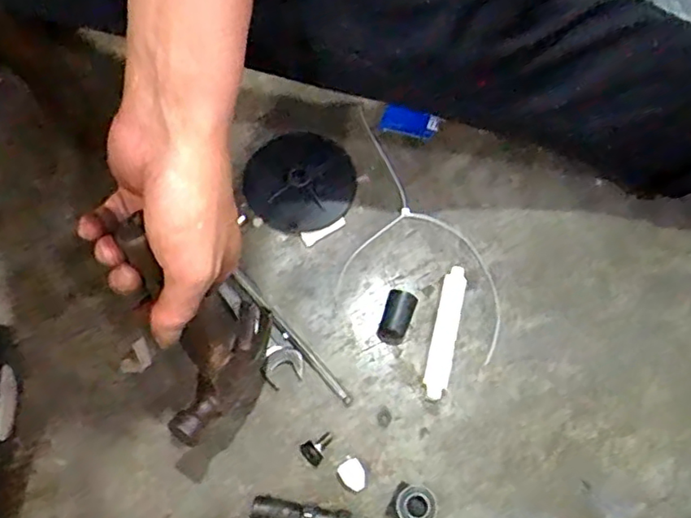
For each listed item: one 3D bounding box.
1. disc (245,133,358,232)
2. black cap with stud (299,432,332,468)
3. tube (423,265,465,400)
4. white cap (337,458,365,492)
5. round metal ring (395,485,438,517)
[{"bbox_3d":[-0.043,-0.074,0.581,0.103,0.012,0.096,1,70,-2],"label":"disc"},{"bbox_3d":[-0.022,0.158,0.499,0.028,0.013,0.021,-28,74,-12],"label":"black cap with stud"},{"bbox_3d":[0.088,0.065,0.537,0.020,0.015,0.117,13,70,2],"label":"tube"},{"bbox_3d":[0.005,0.176,0.489,0.019,0.009,0.025,-23,73,-10],"label":"white cap"},{"bbox_3d":[0.054,0.196,0.478,0.031,0.038,0.032,1,70,-2],"label":"round metal ring"}]

